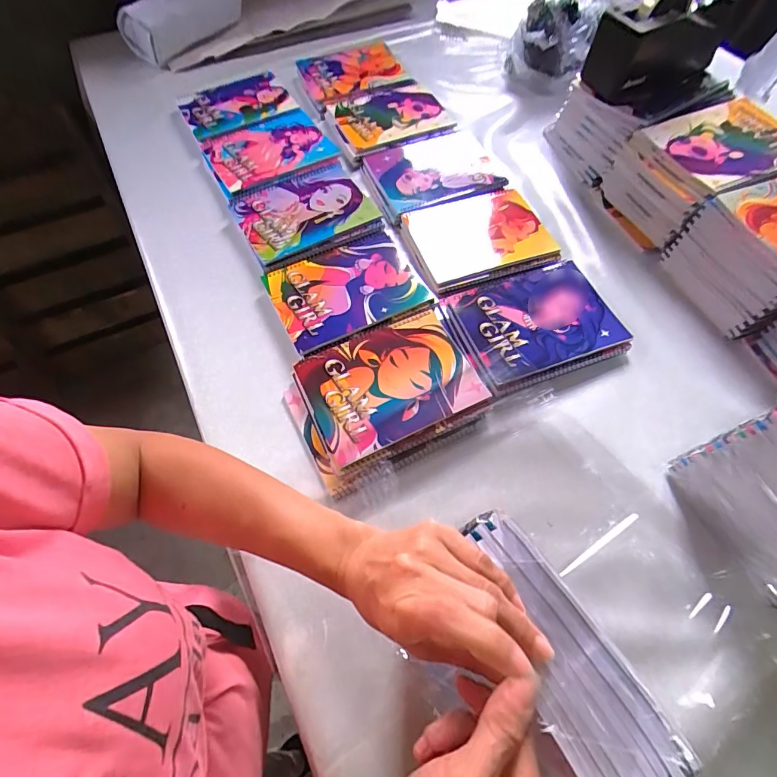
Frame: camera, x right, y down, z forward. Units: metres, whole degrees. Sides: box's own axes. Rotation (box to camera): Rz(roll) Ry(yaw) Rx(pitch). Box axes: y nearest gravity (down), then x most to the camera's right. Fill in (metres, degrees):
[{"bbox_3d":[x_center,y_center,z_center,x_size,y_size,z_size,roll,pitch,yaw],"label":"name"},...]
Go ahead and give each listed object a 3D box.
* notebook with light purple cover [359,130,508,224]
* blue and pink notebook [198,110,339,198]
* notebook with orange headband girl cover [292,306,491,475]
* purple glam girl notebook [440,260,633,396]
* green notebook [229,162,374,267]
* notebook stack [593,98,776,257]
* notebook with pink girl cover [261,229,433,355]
[{"bbox_3d":[0.075,-0.366,0.698,0.201,0.023,0.166,-22,65,-12],"label":"notebook with light purple cover"},{"bbox_3d":[-0.204,-0.407,0.715,0.194,0.016,0.157,-25,66,-13],"label":"blue and pink notebook"},{"bbox_3d":[0.003,-0.010,0.513,0.204,0.007,0.150,-24,65,-13],"label":"notebook with orange headband girl cover"},{"bbox_3d":[0.193,-0.087,0.565,0.203,0.030,0.156,-17,64,-9],"label":"purple glam girl notebook"},{"bbox_3d":[-0.128,-0.274,0.647,0.190,0.010,0.152,-26,66,-14],"label":"green notebook"},{"bbox_3d":[0.459,-0.315,0.637,0.199,0.124,0.168,-21,65,-11],"label":"notebook stack"},{"bbox_3d":[-0.060,-0.139,0.582,0.191,0.009,0.153,-26,66,-13],"label":"notebook with pink girl cover"}]

